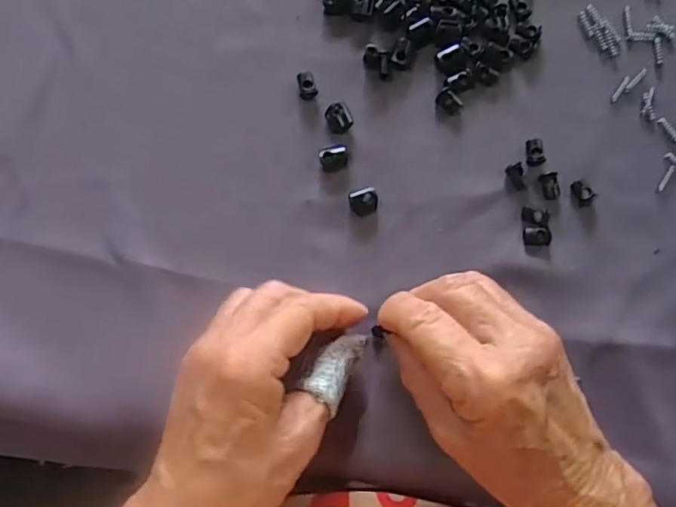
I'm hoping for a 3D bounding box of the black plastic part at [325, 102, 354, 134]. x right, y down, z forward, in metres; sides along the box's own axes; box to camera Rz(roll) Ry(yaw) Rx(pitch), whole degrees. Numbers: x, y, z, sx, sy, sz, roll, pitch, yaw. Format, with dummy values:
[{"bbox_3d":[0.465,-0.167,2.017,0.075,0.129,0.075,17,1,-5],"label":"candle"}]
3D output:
[{"bbox_3d":[0.001,-0.074,0.319,0.014,0.006,0.015,-25,86,-4],"label":"black plastic part"}]

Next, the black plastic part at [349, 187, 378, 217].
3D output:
[{"bbox_3d":[0.014,-0.027,0.315,0.015,0.006,0.014,-12,85,-3],"label":"black plastic part"}]

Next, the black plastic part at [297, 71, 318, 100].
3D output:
[{"bbox_3d":[-0.017,-0.092,0.321,0.010,0.005,0.016,-14,86,-3],"label":"black plastic part"}]

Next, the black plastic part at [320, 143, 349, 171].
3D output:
[{"bbox_3d":[-0.002,-0.051,0.317,0.015,0.007,0.013,-17,86,-4],"label":"black plastic part"}]

